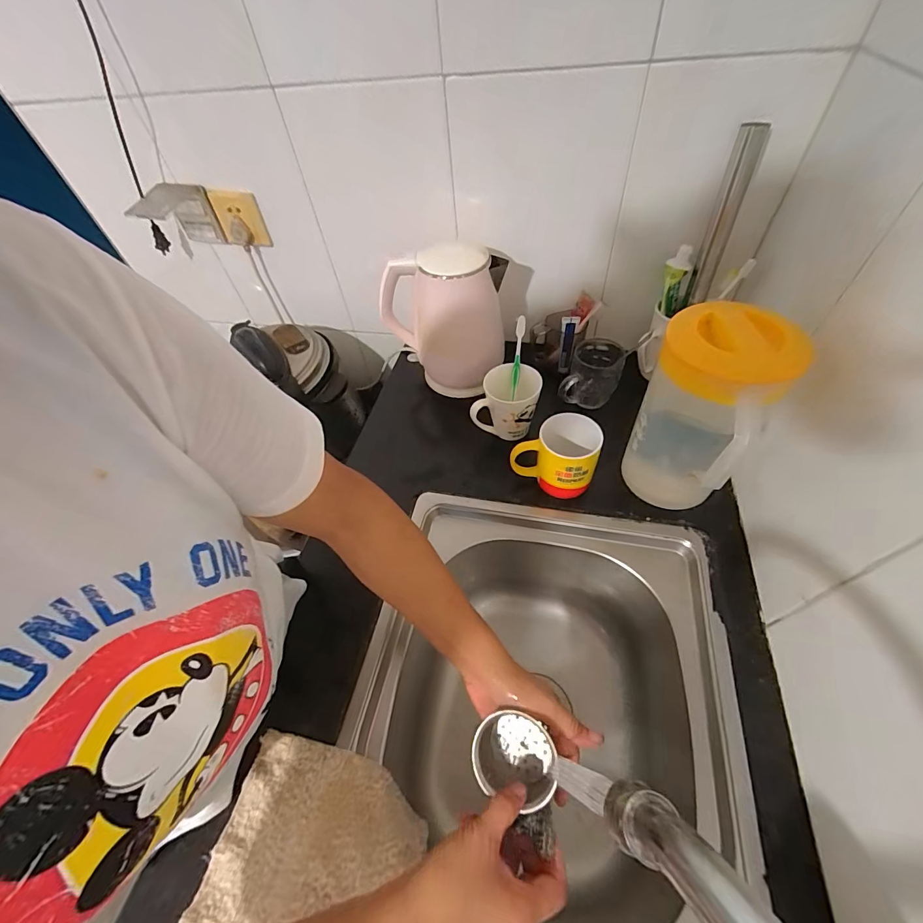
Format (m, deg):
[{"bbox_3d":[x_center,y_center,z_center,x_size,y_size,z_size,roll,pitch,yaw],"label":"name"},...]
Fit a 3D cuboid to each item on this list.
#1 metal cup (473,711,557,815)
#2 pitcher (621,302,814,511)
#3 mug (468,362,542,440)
[{"bbox_3d":[0.048,0.270,0.369,0.071,0.057,0.063,12,54,14],"label":"metal cup"},{"bbox_3d":[0.276,-0.052,0.486,0.111,0.245,0.110,18,56,19],"label":"pitcher"},{"bbox_3d":[0.068,-0.089,0.616,0.096,0.094,0.080,2,52,7],"label":"mug"}]

